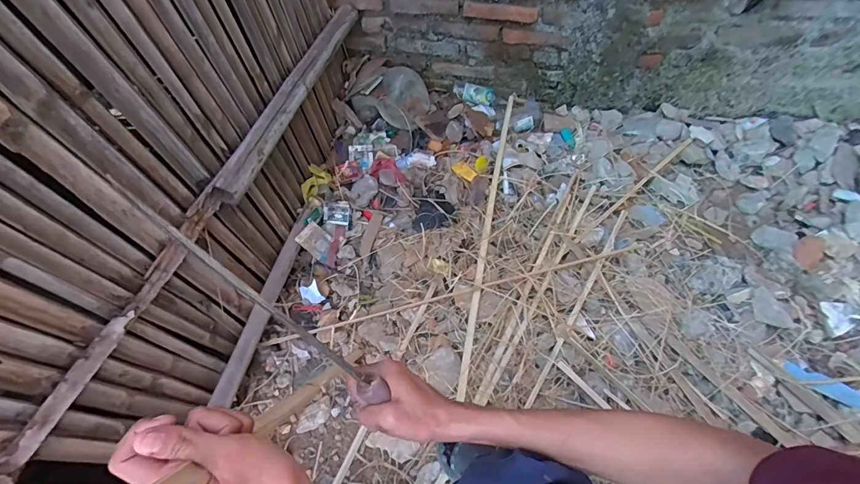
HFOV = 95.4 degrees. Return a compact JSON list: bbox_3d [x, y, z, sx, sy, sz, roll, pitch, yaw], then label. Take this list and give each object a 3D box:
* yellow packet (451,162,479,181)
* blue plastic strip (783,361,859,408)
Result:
[{"bbox_3d":[0.105,-0.213,1.179,0.046,0.005,0.075,-34,60,-17],"label":"yellow packet"},{"bbox_3d":[0.859,0.316,0.827,0.200,0.025,0.046,23,61,19],"label":"blue plastic strip"}]

